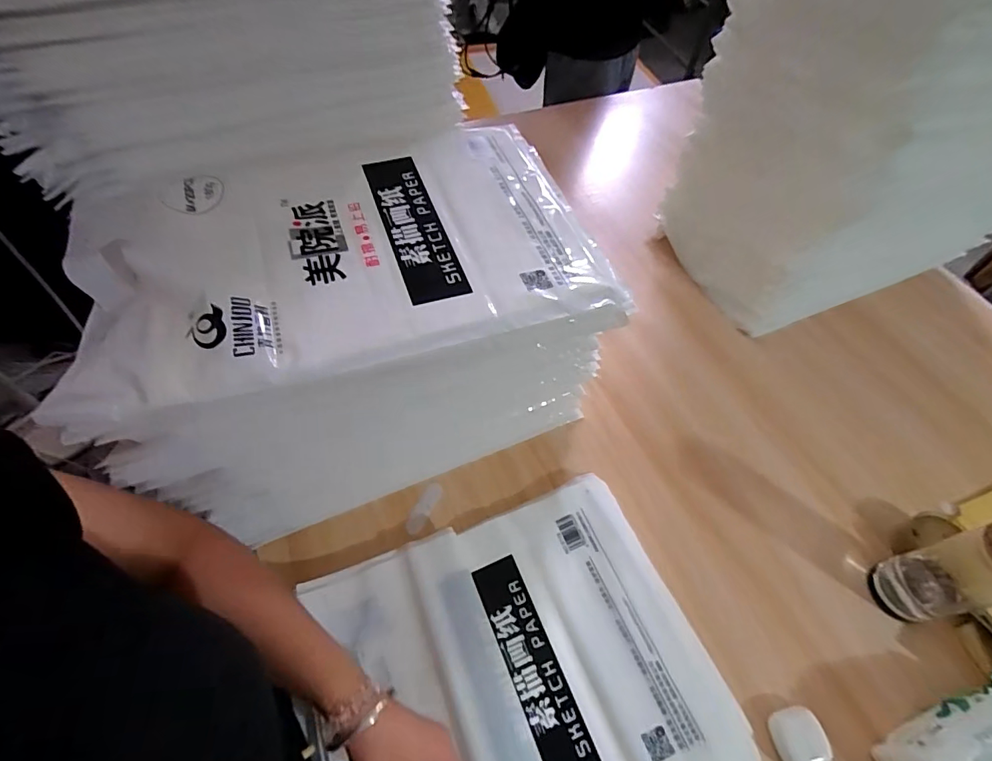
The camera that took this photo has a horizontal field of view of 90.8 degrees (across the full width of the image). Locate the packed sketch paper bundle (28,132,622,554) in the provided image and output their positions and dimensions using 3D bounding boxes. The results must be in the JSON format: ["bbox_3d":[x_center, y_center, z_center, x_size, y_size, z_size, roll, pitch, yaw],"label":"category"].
[{"bbox_3d":[-0.137,-0.043,0.552,0.440,0.290,0.263,-15,58,-13],"label":"packed sketch paper bundle"}]

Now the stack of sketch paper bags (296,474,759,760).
[{"bbox_3d":[0.017,0.281,0.473,0.374,0.039,0.305,-17,57,-14],"label":"stack of sketch paper bags"}]

